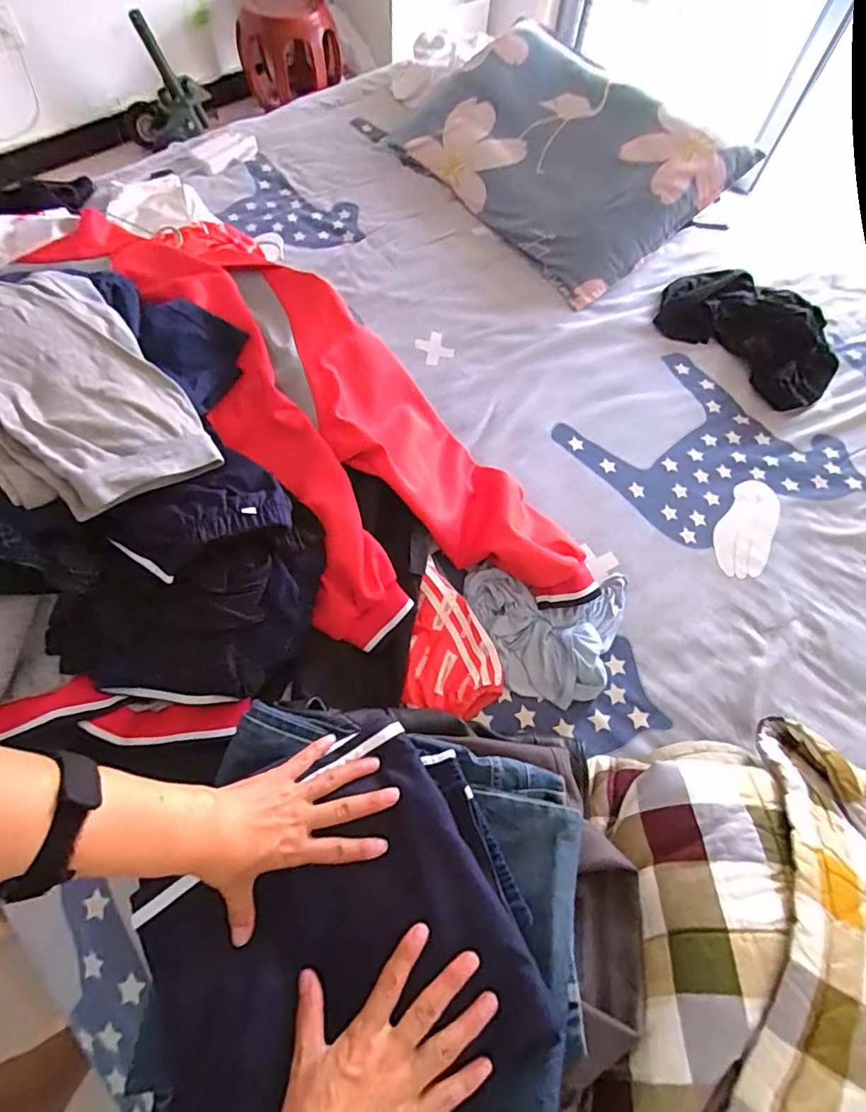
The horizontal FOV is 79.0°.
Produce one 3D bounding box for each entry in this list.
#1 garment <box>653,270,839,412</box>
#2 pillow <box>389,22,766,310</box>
[{"bbox_3d":[0.566,-0.407,0.929,0.315,0.074,0.171,39,67,15],"label":"garment"},{"bbox_3d":[0.214,-0.817,1.051,0.344,0.179,0.646,-35,70,-19],"label":"pillow"}]

